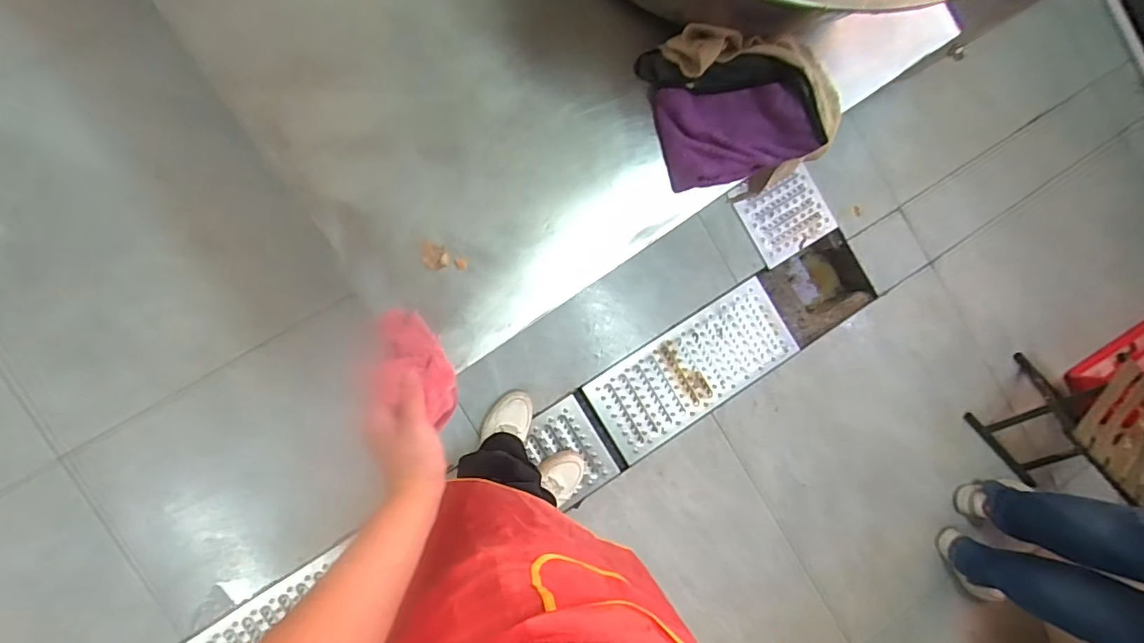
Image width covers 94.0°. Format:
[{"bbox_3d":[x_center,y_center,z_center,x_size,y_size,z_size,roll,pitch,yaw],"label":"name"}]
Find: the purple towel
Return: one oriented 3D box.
[{"bbox_3d":[0.184,-0.216,0.596,0.167,0.034,0.106,-12,92,-8],"label":"purple towel"}]

